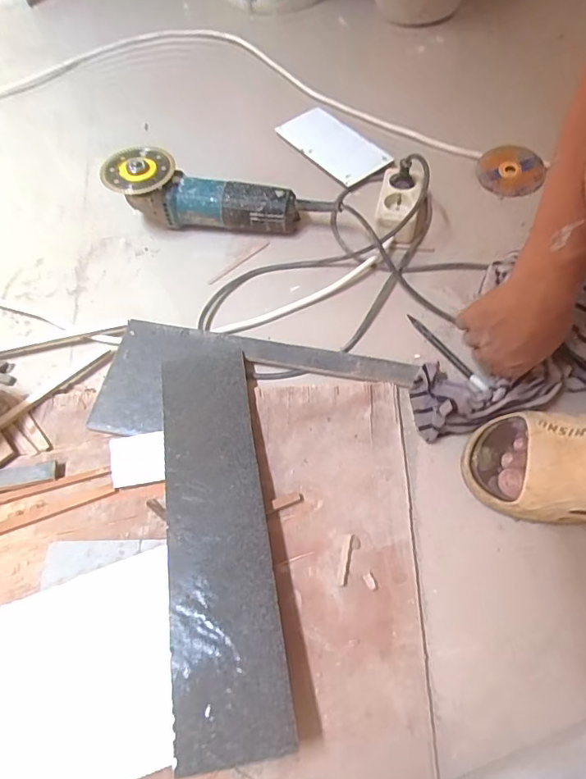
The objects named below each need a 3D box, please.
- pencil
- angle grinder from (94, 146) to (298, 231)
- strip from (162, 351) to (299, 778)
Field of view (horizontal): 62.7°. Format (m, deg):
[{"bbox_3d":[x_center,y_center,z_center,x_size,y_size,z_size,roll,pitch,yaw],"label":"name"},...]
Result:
[{"bbox_3d":[0.185,-0.048,0.582,0.012,0.008,0.133,-32,62,-13],"label":"pencil"},{"bbox_3d":[-0.122,-0.273,0.674,0.255,0.092,0.077,4,62,6],"label":"angle grinder"},{"bbox_3d":[-0.074,0.121,0.466,0.093,0.005,0.386,-11,58,-1],"label":"strip"}]

